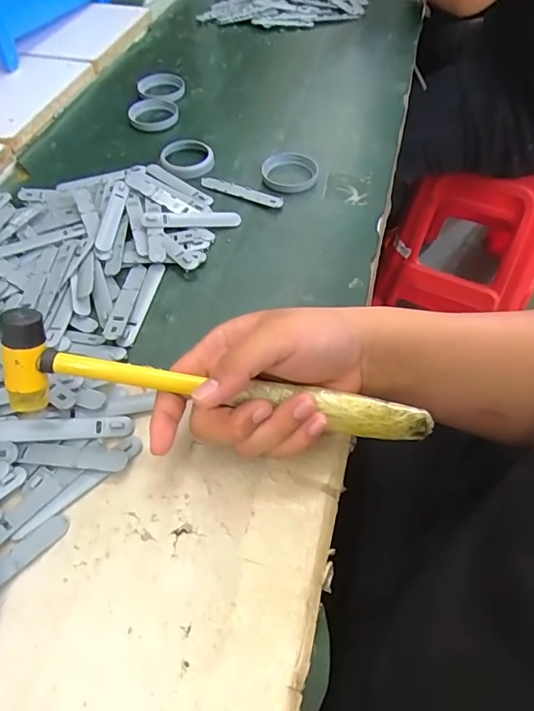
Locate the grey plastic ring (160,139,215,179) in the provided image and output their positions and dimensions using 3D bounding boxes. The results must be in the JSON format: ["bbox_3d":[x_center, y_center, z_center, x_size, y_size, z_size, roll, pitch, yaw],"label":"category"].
[{"bbox_3d":[-0.088,-0.217,0.529,0.057,0.008,0.061,0,54,0],"label":"grey plastic ring"}]

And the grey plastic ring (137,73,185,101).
[{"bbox_3d":[-0.139,-0.346,0.620,0.063,0.015,0.062,0,54,0],"label":"grey plastic ring"}]

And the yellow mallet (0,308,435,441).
[{"bbox_3d":[-0.027,0.024,0.297,0.259,0.053,0.035,10,54,-3],"label":"yellow mallet"}]

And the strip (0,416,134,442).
[{"bbox_3d":[-0.142,0.051,0.333,0.094,0.004,0.015,-2,64,-9],"label":"strip"}]

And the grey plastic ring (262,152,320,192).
[{"bbox_3d":[0.025,-0.196,0.512,0.060,0.012,0.059,0,54,0],"label":"grey plastic ring"}]

